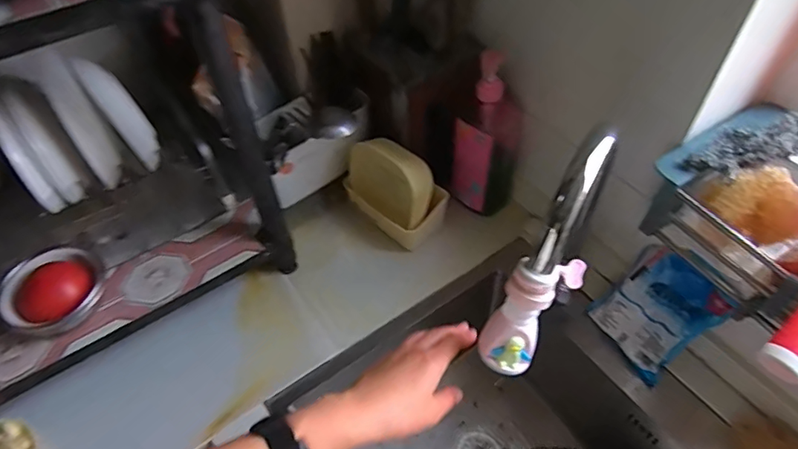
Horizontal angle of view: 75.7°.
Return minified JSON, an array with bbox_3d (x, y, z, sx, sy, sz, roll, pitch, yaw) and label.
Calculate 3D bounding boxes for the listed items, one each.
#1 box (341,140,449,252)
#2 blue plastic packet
[{"bbox_3d":[-0.008,-0.053,0.778,0.148,0.117,0.079,37,62,26],"label":"box"},{"bbox_3d":[0.325,0.112,0.656,0.021,0.144,0.115,5,37,-50],"label":"blue plastic packet"}]

